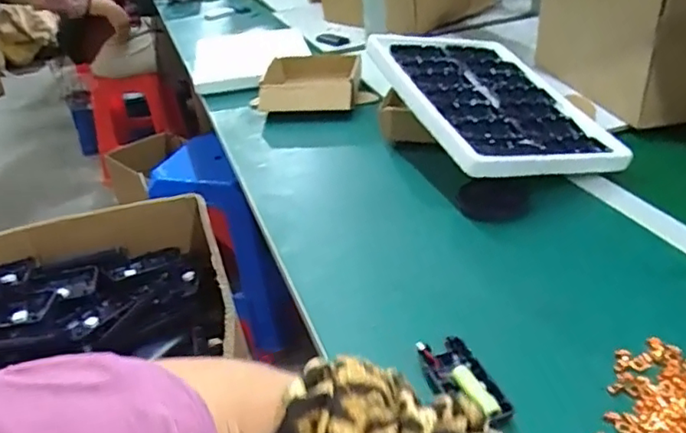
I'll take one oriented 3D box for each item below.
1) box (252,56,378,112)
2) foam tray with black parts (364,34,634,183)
[{"bbox_3d":[-0.054,-0.249,1.095,0.218,0.062,0.164,-4,31,2],"label":"box"},{"bbox_3d":[0.203,-0.177,0.849,0.246,0.033,0.368,-3,41,-20],"label":"foam tray with black parts"}]

